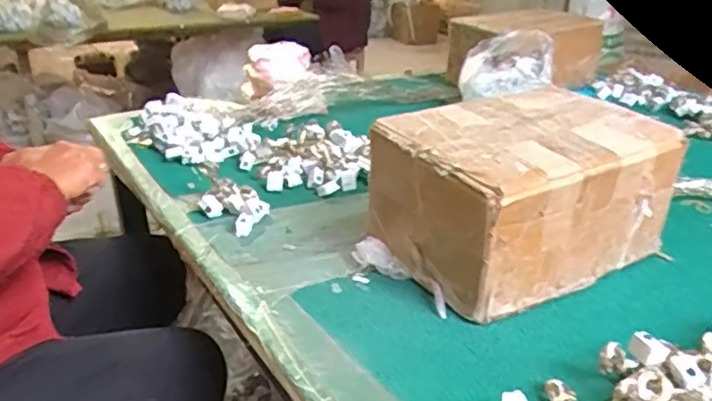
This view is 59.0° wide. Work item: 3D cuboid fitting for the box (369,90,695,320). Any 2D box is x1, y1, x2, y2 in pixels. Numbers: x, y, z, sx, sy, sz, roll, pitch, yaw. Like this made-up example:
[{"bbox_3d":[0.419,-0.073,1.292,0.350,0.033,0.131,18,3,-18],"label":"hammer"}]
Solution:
[{"bbox_3d":[0.175,-0.010,0.674,0.266,0.153,0.190,-15,28,-28],"label":"box"}]

